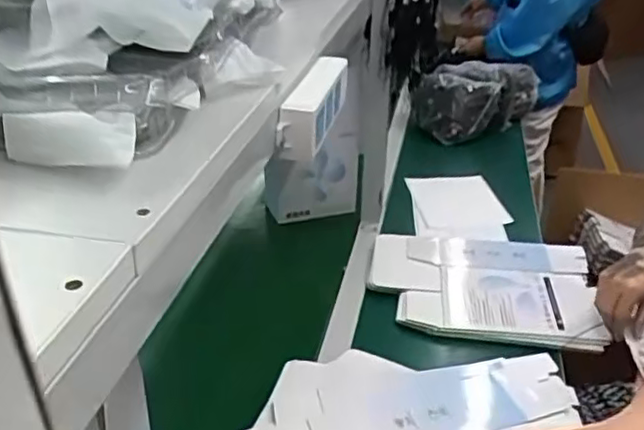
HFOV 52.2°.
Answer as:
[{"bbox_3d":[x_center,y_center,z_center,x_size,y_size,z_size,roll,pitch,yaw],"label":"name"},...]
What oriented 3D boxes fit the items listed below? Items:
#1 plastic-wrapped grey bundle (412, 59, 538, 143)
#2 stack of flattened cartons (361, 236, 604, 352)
[{"bbox_3d":[0.383,-0.284,1.640,0.152,0.148,0.386,27,38,37],"label":"plastic-wrapped grey bundle"},{"bbox_3d":[0.253,0.108,1.060,0.343,0.036,0.249,8,30,11],"label":"stack of flattened cartons"}]

